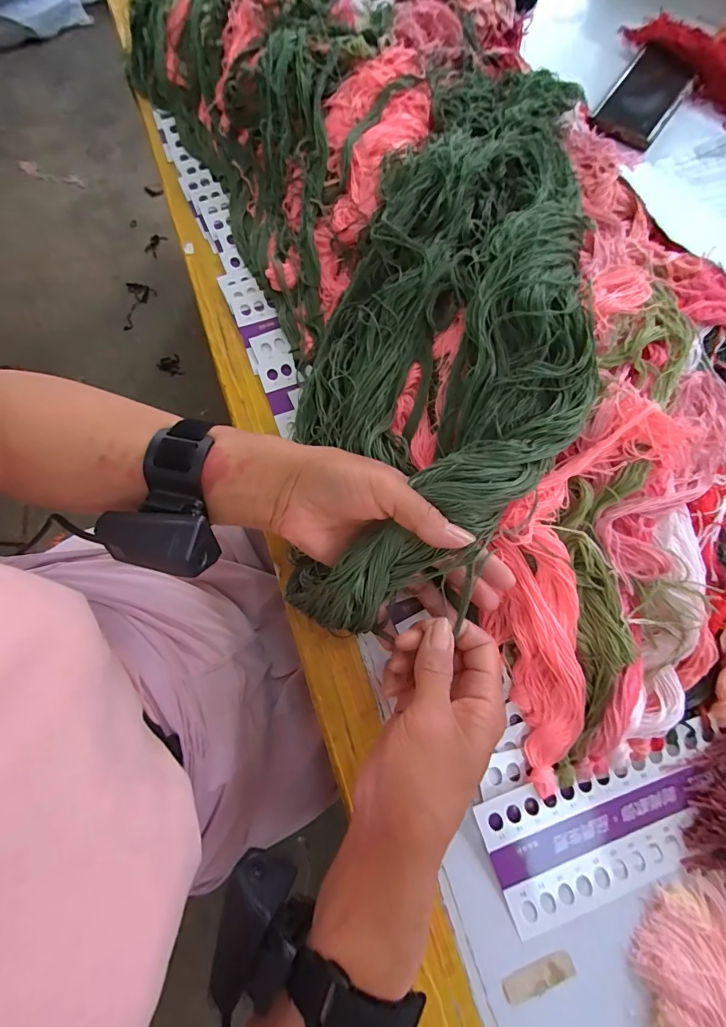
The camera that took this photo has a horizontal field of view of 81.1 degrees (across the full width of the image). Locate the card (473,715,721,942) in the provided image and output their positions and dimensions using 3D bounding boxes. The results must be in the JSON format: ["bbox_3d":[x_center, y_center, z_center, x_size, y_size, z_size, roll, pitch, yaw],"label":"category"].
[{"bbox_3d":[0.170,0.211,0.289,0.171,0.007,0.082,-20,82,-4],"label":"card"}]

